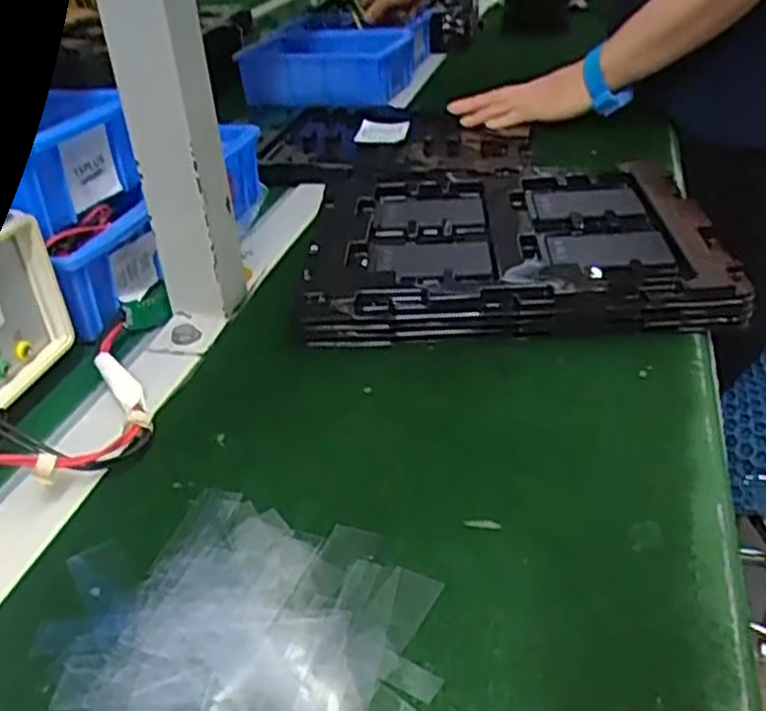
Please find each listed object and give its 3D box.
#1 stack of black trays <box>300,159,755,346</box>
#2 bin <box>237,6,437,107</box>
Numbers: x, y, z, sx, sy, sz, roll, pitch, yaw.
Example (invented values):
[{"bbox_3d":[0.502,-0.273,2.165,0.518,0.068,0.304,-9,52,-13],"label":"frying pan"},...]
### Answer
[{"bbox_3d":[0.085,-0.086,0.563,0.264,0.035,0.234,-2,33,3],"label":"stack of black trays"},{"bbox_3d":[-0.056,-0.376,0.984,0.191,0.064,0.244,6,35,15],"label":"bin"}]

